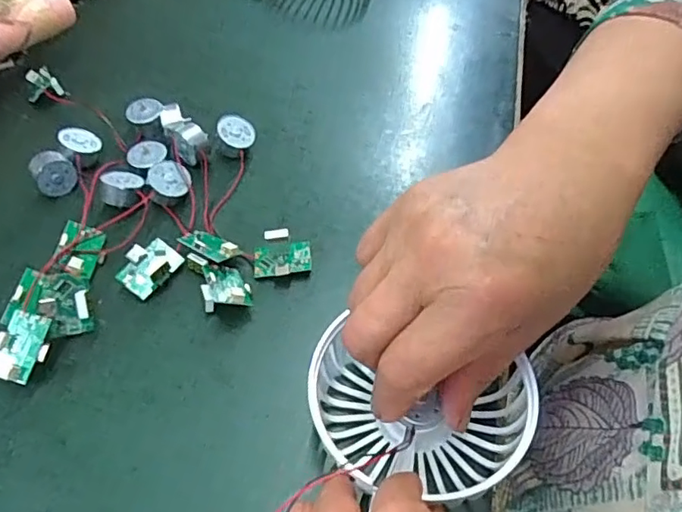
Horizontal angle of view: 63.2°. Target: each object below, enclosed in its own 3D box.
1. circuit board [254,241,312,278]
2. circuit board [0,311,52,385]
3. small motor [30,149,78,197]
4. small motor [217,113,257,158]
[{"bbox_3d":[-0.032,0.002,0.300,0.031,0.006,0.020,-7,52,-7],"label":"circuit board"},{"bbox_3d":[-0.145,0.041,0.252,0.022,0.005,0.031,9,63,4],"label":"circuit board"},{"bbox_3d":[-0.169,-0.050,0.327,0.022,0.020,0.020,-24,56,-19],"label":"small motor"},{"bbox_3d":[-0.067,-0.076,0.352,0.025,0.013,0.026,-13,75,-27],"label":"small motor"}]

